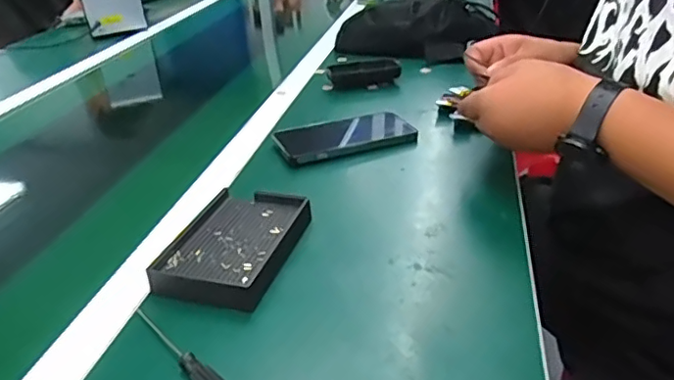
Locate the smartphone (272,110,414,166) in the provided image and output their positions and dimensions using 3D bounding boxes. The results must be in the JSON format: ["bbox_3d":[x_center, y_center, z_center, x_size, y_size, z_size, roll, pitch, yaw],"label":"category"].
[{"bbox_3d":[0.010,-0.064,0.676,0.162,0.017,0.085,-16,32,-20],"label":"smartphone"}]

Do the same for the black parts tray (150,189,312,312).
[{"bbox_3d":[-0.089,0.047,0.484,0.100,0.023,0.137,6,31,16],"label":"black parts tray"}]

